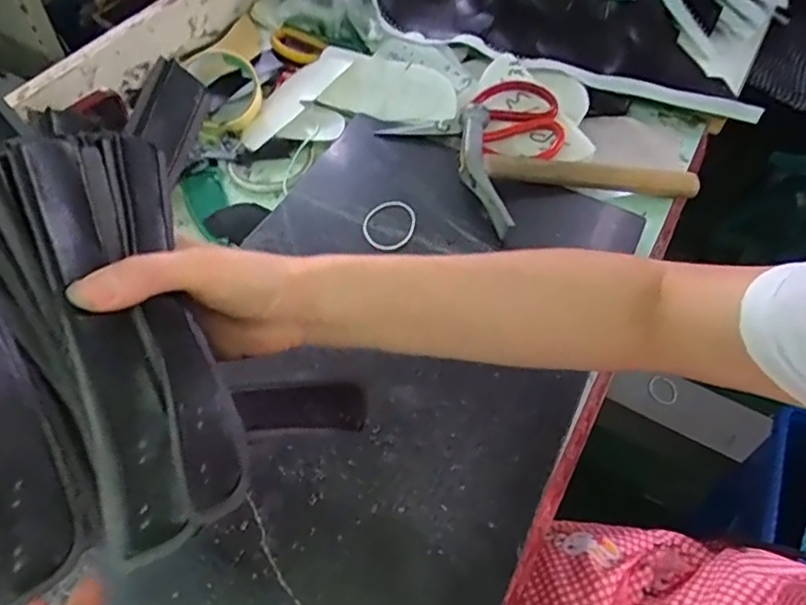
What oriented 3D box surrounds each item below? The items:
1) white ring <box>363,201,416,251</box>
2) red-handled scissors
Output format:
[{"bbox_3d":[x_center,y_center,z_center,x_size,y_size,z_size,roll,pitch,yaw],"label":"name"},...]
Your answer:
[{"bbox_3d":[-0.012,-0.068,0.545,0.044,0.005,0.058,24,57,15],"label":"white ring"},{"bbox_3d":[0.066,-0.185,0.611,0.179,0.035,0.085,-4,55,-4],"label":"red-handled scissors"}]

